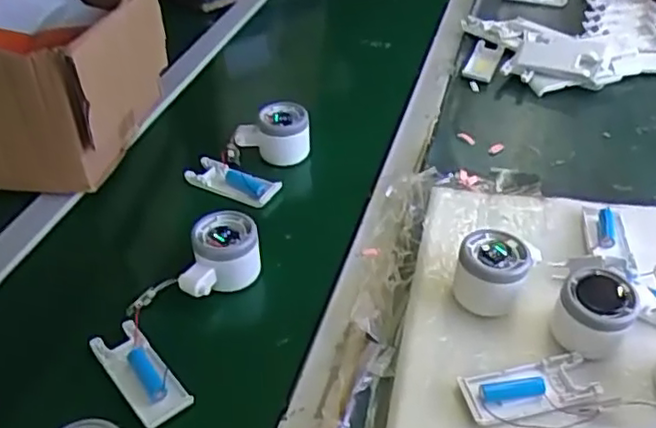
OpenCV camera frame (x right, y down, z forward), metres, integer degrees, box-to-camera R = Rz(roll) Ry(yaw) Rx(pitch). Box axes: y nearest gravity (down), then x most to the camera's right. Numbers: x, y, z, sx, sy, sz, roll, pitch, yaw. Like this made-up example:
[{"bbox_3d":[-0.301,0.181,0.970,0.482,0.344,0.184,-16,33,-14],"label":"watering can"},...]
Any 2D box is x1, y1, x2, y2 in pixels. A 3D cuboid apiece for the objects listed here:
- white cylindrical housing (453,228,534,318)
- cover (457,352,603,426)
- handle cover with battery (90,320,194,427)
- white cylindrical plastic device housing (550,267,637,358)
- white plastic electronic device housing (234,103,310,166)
[{"bbox_3d":[0.139,0.052,0.559,0.056,0.056,0.052,0,39,0],"label":"white cylindrical housing"},{"bbox_3d":[0.154,0.132,0.504,0.102,0.014,0.045,-6,39,-7],"label":"cover"},{"bbox_3d":[-0.151,0.127,0.527,0.040,0.013,0.101,-29,47,-30],"label":"handle cover with battery"},{"bbox_3d":[0.212,0.080,0.524,0.060,0.064,0.054,20,43,23],"label":"white cylindrical plastic device housing"},{"bbox_3d":[-0.058,-0.092,0.754,0.067,0.048,0.069,24,45,27],"label":"white plastic electronic device housing"}]

